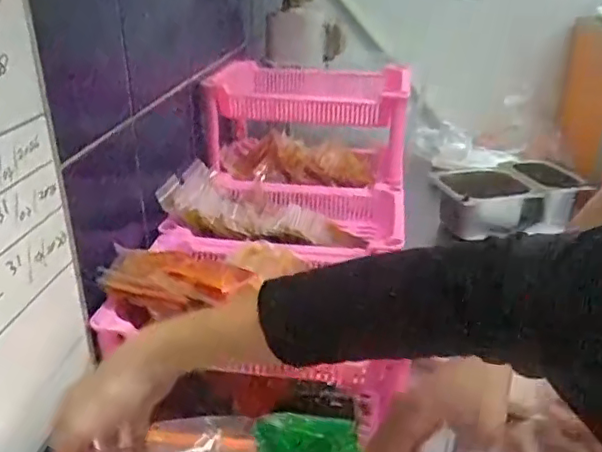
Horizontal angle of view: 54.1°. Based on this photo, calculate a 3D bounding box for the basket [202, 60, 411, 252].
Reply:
[{"bbox_3d":[0.008,-0.146,0.952,0.308,0.189,0.253,4,27,8],"label":"basket"}]

